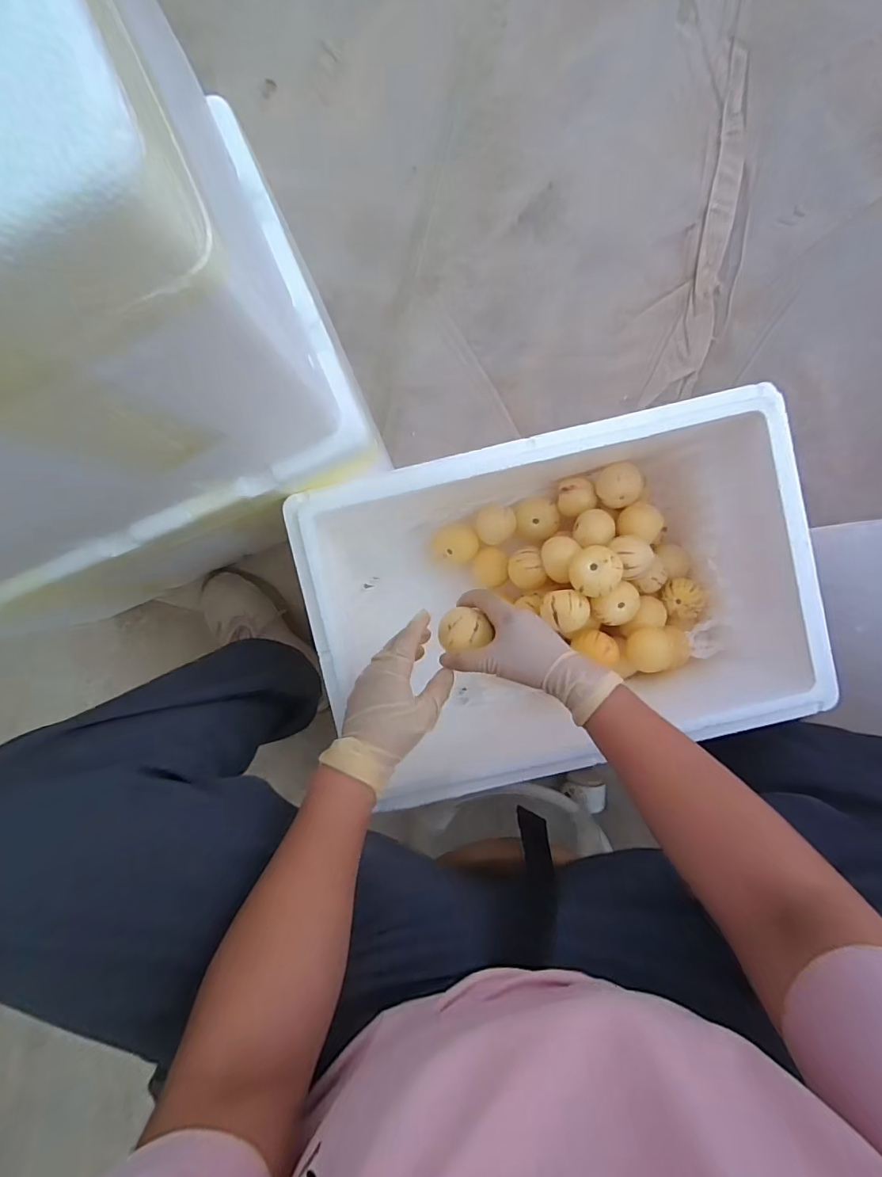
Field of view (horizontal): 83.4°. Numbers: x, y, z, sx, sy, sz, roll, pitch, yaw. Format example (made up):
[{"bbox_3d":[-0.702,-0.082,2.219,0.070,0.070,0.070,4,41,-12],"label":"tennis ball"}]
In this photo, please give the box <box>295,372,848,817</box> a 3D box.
[{"bbox_3d":[0.110,0.010,0.529,0.455,0.202,0.299,-13,93,3],"label":"box"}]

